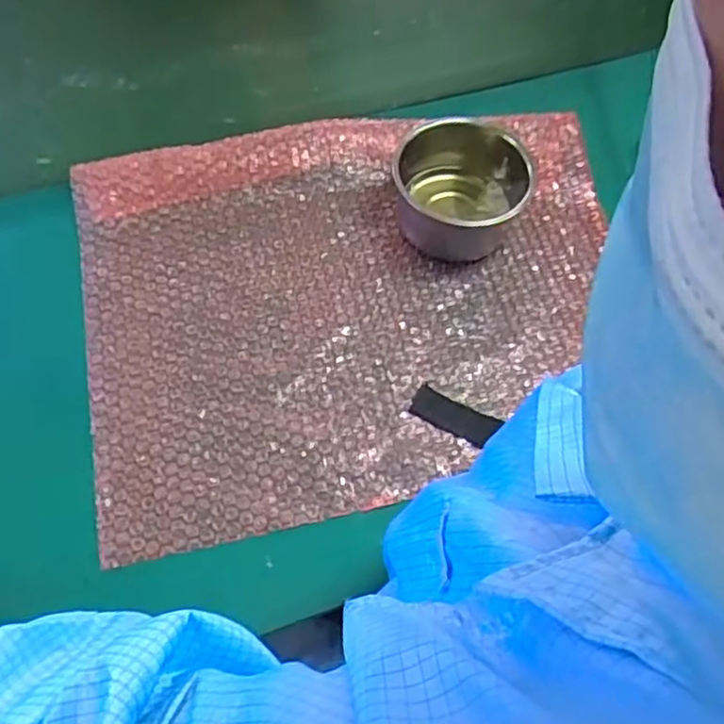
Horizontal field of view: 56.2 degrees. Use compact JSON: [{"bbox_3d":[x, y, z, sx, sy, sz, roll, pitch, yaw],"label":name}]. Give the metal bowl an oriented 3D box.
[{"bbox_3d":[0.093,-0.158,0.621,0.116,0.072,0.129,-6,65,-7],"label":"metal bowl"}]

